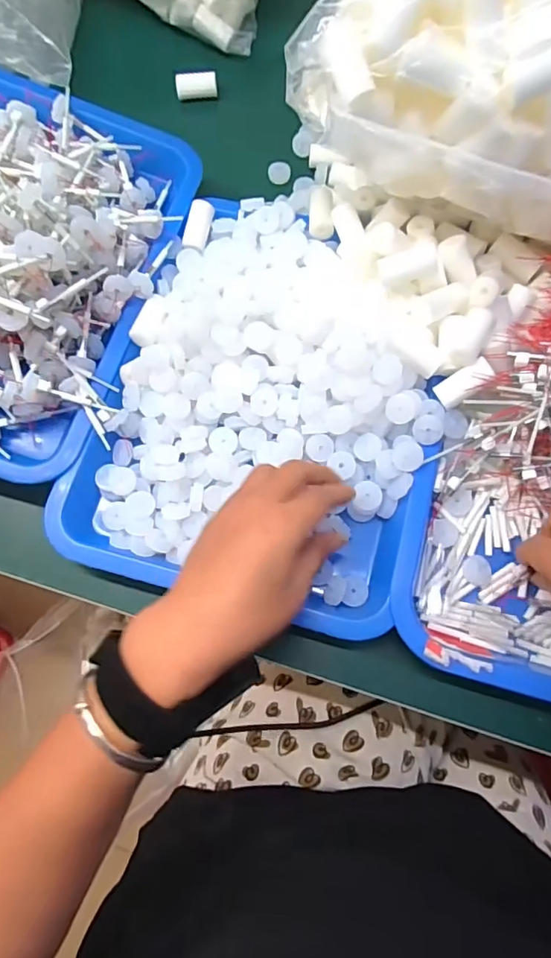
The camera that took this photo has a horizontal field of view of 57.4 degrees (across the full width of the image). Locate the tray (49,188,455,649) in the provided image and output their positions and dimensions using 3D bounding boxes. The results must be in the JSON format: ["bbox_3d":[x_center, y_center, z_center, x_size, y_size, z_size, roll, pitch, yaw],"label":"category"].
[{"bbox_3d":[0.002,-0.061,0.380,0.245,0.051,0.310,18,75,7],"label":"tray"}]

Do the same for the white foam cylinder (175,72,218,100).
[{"bbox_3d":[-0.080,-0.400,0.513,0.041,0.020,0.015,-6,73,0],"label":"white foam cylinder"}]

